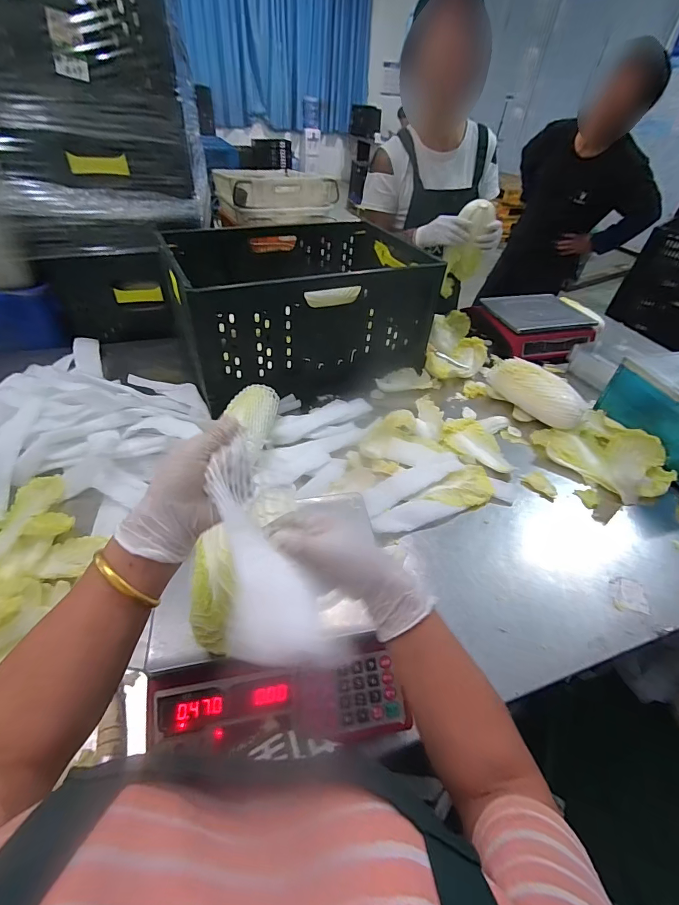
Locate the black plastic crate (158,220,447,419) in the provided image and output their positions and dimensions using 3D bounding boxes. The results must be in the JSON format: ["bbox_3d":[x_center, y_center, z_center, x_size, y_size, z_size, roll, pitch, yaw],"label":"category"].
[{"bbox_3d":[-0.085,-0.388,1.032,0.624,0.293,0.427,-15,47,-20],"label":"black plastic crate"}]

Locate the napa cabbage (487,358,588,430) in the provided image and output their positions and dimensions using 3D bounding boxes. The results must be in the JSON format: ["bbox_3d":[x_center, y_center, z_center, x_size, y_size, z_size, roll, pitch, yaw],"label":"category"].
[{"bbox_3d":[0.478,-0.147,0.962,0.090,0.094,0.247,-28,53,-30],"label":"napa cabbage"}]

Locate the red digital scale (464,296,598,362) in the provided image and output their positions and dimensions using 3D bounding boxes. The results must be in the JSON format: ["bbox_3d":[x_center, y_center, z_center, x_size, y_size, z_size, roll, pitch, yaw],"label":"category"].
[{"bbox_3d":[0.597,-0.409,1.236,0.305,0.123,0.316,-9,45,-14],"label":"red digital scale"}]

